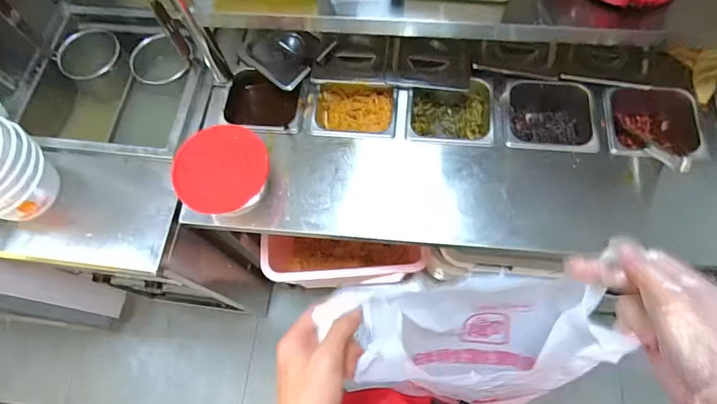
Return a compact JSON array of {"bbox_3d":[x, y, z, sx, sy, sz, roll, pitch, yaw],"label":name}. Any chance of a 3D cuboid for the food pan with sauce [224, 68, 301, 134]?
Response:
[{"bbox_3d":[-0.194,-0.200,0.933,0.164,0.099,0.154,1,68,4],"label":"food pan with sauce"}]

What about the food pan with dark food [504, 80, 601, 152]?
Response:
[{"bbox_3d":[0.374,-0.161,0.877,0.170,0.093,0.155,3,68,4],"label":"food pan with dark food"}]

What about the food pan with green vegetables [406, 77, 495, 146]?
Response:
[{"bbox_3d":[0.184,-0.167,0.902,0.170,0.093,0.162,4,68,5],"label":"food pan with green vegetables"}]

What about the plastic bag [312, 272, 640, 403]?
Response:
[{"bbox_3d":[0.126,0.162,0.520,0.243,0.225,0.111,-6,68,1],"label":"plastic bag"}]

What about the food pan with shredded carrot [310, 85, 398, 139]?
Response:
[{"bbox_3d":[-0.007,-0.181,0.921,0.176,0.103,0.153,-2,68,3],"label":"food pan with shredded carrot"}]

